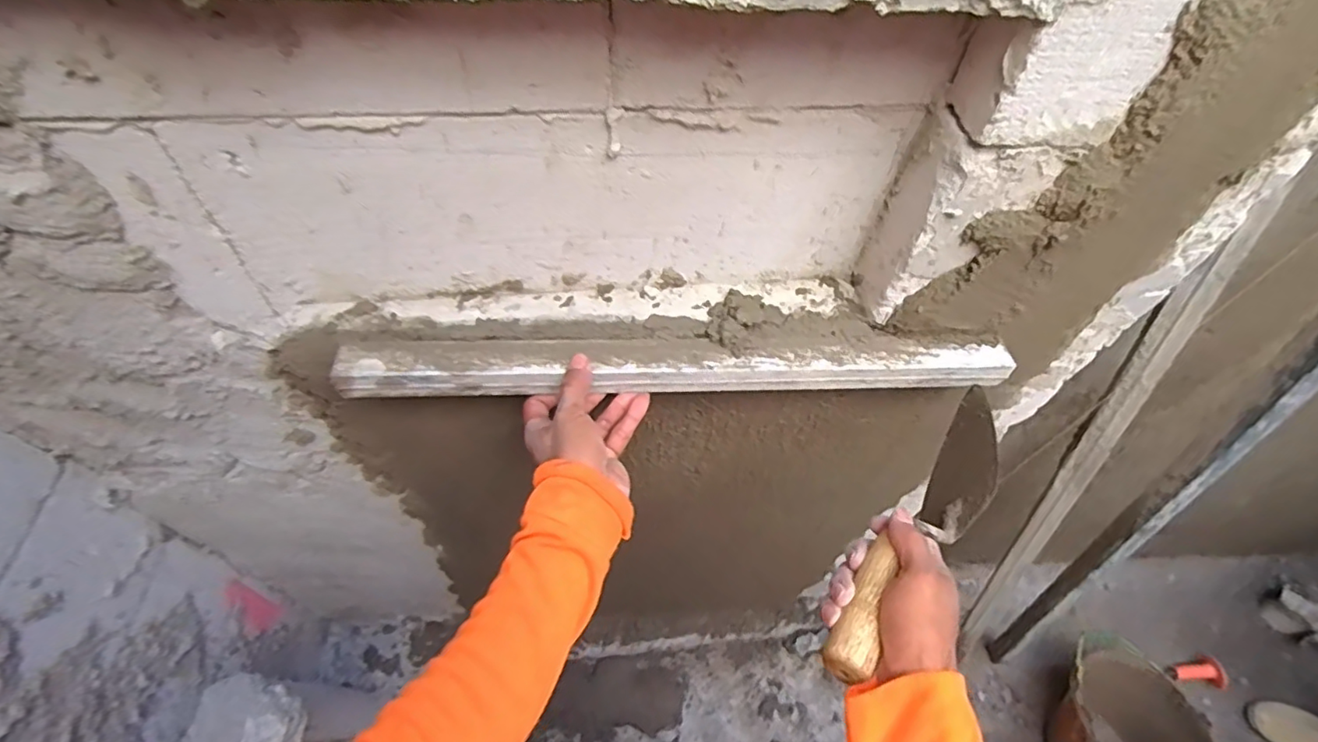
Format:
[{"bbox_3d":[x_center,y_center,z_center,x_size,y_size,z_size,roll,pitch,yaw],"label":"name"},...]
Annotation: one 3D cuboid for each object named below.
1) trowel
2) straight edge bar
[{"bbox_3d":[0.215,0.120,0.474,0.051,0.077,0.301,37,53,19],"label":"trowel"},{"bbox_3d":[0.026,0.001,0.532,0.582,0.039,0.030,-1,55,-6],"label":"straight edge bar"}]

